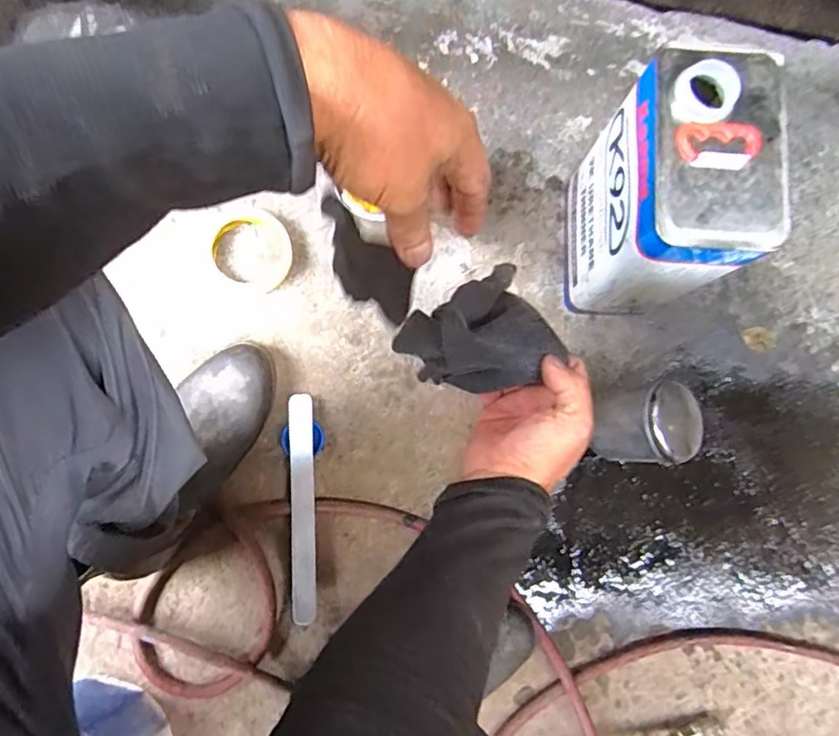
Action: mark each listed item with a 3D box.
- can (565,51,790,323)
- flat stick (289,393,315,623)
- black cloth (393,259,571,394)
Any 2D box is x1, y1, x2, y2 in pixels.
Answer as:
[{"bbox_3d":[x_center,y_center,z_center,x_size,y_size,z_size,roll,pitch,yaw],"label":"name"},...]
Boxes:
[{"bbox_3d":[0.228,-0.159,0.573,0.109,0.236,0.174,2,83,-3],"label":"can"},{"bbox_3d":[-0.130,0.155,0.652,0.025,0.007,0.248,-1,84,-8],"label":"flat stick"},{"bbox_3d":[0.041,-0.019,0.442,0.101,0.079,0.086,-24,79,-4],"label":"black cloth"}]

